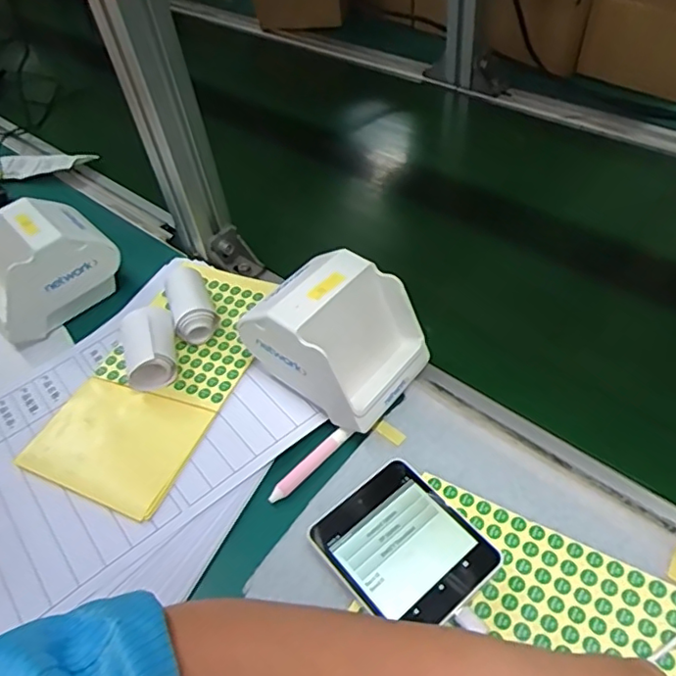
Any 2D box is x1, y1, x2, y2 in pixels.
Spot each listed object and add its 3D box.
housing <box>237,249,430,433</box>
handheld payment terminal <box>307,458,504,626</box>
[{"bbox_3d":[-0.002,-0.003,0.443,0.117,0.089,0.100,29,58,26],"label":"housing"},{"bbox_3d":[0.041,0.134,0.370,0.083,0.017,0.096,-34,55,-22],"label":"handheld payment terminal"}]

